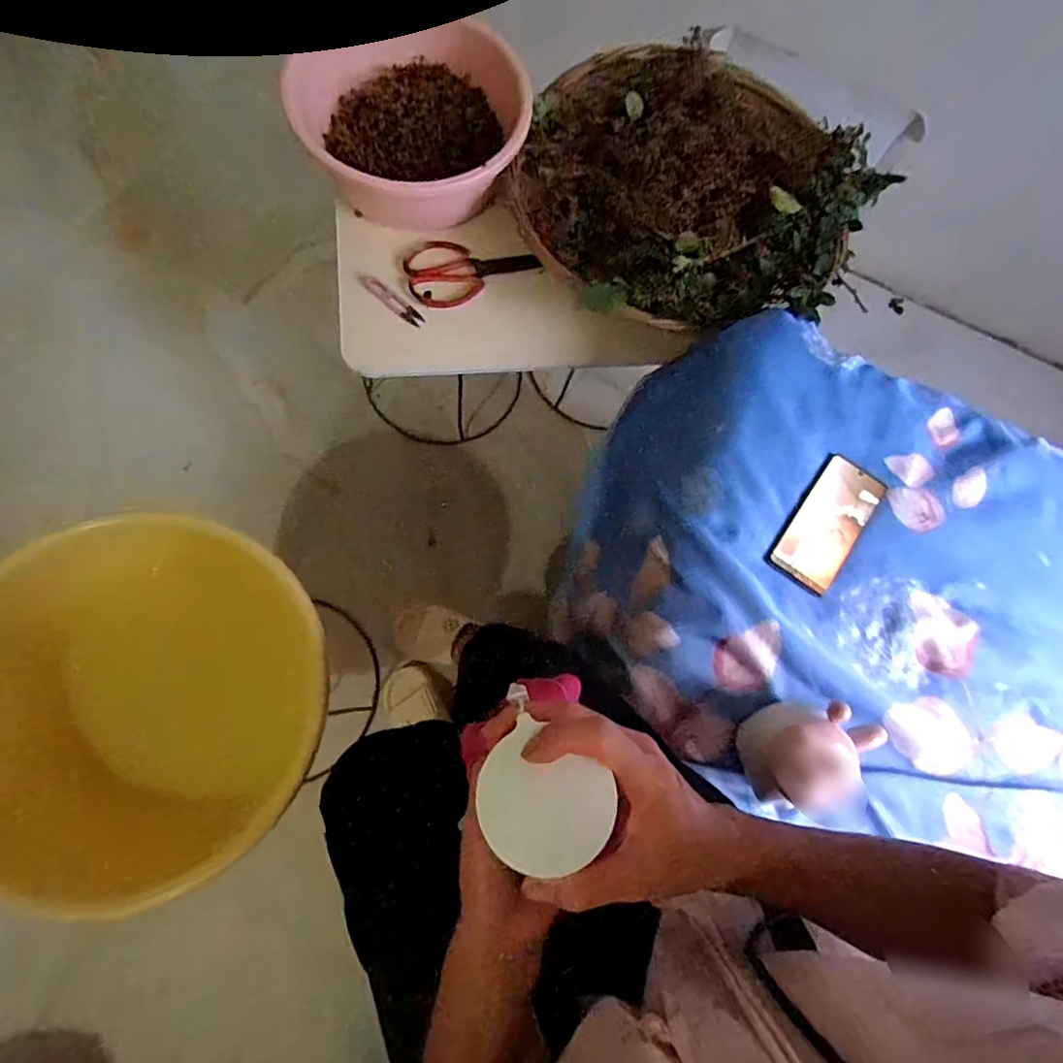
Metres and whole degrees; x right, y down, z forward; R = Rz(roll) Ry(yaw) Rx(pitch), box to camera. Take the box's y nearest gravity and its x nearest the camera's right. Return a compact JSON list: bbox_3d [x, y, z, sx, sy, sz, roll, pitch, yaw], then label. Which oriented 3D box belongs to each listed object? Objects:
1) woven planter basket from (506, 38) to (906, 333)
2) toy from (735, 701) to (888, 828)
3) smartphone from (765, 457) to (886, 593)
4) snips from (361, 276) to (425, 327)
[{"bbox_3d":[0.232,-0.483,0.795,0.464,0.079,0.472,-37,83,-14],"label":"woven planter basket"},{"bbox_3d":[0.269,0.218,0.566,0.109,0.093,0.107,2,76,-7],"label":"toy"},{"bbox_3d":[0.339,-0.010,0.660,0.076,0.009,0.159,36,75,3],"label":"smartphone"},{"bbox_3d":[-0.200,-0.332,0.824,0.106,0.013,0.019,39,75,3],"label":"snips"}]

